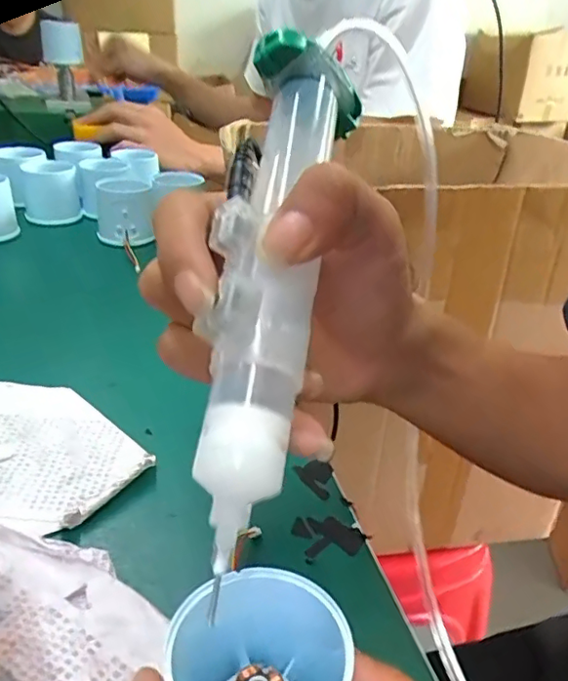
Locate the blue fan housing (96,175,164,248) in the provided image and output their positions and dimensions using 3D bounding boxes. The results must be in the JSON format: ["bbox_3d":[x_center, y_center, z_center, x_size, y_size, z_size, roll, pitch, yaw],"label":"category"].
[{"bbox_3d":[-0.152,-0.125,0.550,0.056,0.056,0.055,-3,30,-16],"label":"blue fan housing"}]

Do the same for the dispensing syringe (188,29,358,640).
[{"bbox_3d":[-0.002,-0.025,0.182,0.036,0.026,0.185,7,63,1],"label":"dispensing syringe"}]

